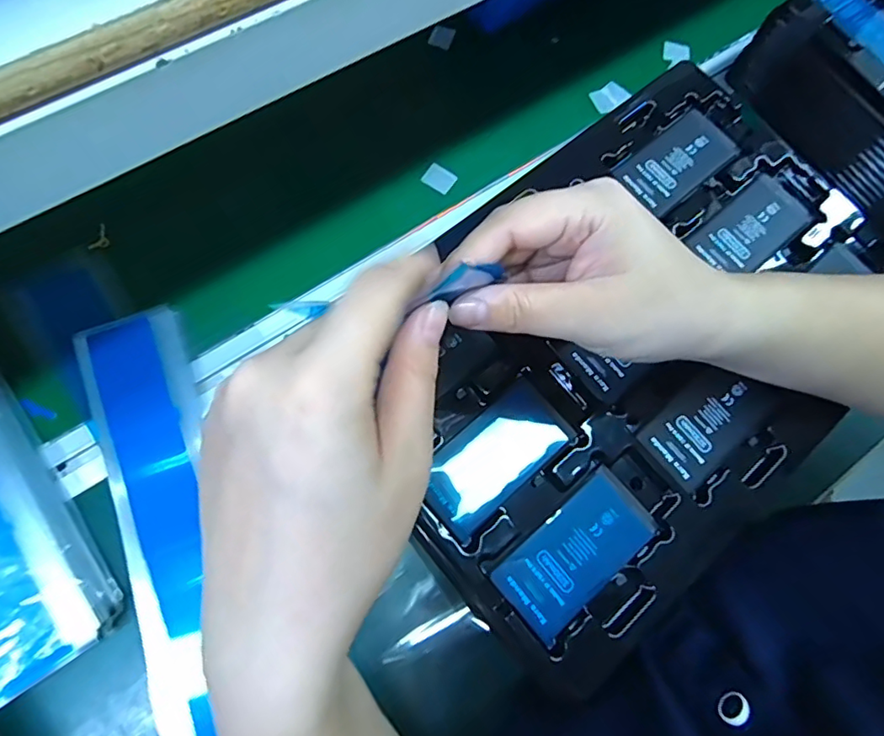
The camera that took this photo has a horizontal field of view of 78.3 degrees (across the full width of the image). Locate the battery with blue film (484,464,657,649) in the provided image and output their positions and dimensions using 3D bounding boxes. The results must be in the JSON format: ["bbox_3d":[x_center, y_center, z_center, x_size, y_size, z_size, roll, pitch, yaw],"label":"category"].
[{"bbox_3d":[0.070,0.094,0.278,0.084,0.008,0.043,-39,79,-15],"label":"battery with blue film"}]

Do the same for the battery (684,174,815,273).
[{"bbox_3d":[0.197,-0.089,0.343,0.075,0.006,0.044,-39,79,-15],"label":"battery"}]

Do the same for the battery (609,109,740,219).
[{"bbox_3d":[0.154,-0.135,0.353,0.079,0.007,0.044,-38,79,-15],"label":"battery"}]

